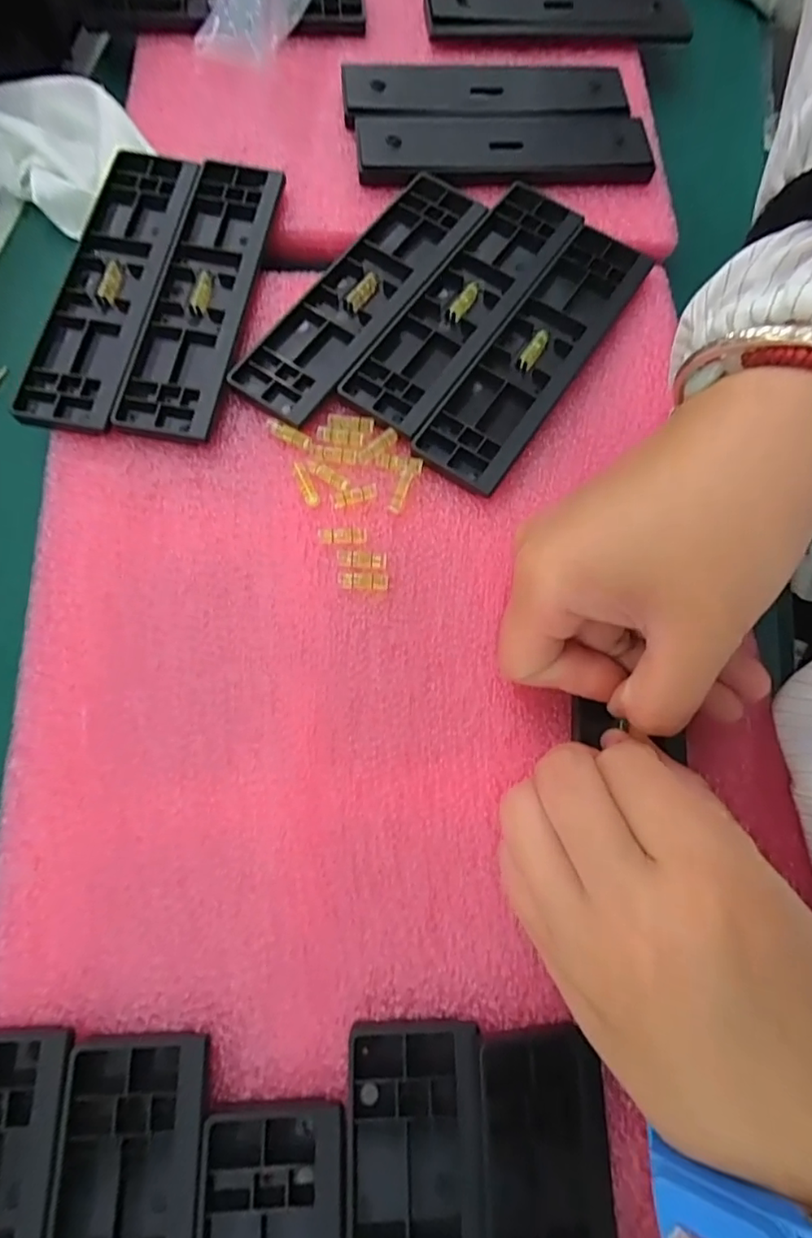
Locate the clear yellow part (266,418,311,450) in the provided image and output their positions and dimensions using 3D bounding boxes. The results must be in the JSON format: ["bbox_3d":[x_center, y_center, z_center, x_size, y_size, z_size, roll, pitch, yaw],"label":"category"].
[{"bbox_3d":[-0.052,-0.083,0.241,0.021,0.006,0.006,25,74,6],"label":"clear yellow part"}]

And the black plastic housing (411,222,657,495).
[{"bbox_3d":[0.064,-0.128,0.257,0.041,0.008,0.161,33,75,8],"label":"black plastic housing"}]

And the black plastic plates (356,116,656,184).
[{"bbox_3d":[0.053,-0.255,0.289,0.155,0.010,0.045,-3,74,-2],"label":"black plastic plates"}]

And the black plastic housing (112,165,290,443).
[{"bbox_3d":[-0.097,-0.156,0.259,0.040,0.009,0.159,10,73,1],"label":"black plastic housing"}]

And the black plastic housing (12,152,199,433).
[{"bbox_3d":[-0.141,-0.160,0.257,0.047,0.012,0.161,8,73,1],"label":"black plastic housing"}]

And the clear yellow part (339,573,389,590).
[{"bbox_3d":[-0.018,-0.016,0.224,0.020,0.004,0.007,4,73,-1],"label":"clear yellow part"}]

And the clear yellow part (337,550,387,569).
[{"bbox_3d":[-0.019,-0.025,0.226,0.021,0.004,0.007,2,73,-1],"label":"clear yellow part"}]

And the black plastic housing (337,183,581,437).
[{"bbox_3d":[0.030,-0.155,0.261,0.044,0.005,0.157,34,75,8],"label":"black plastic housing"}]

